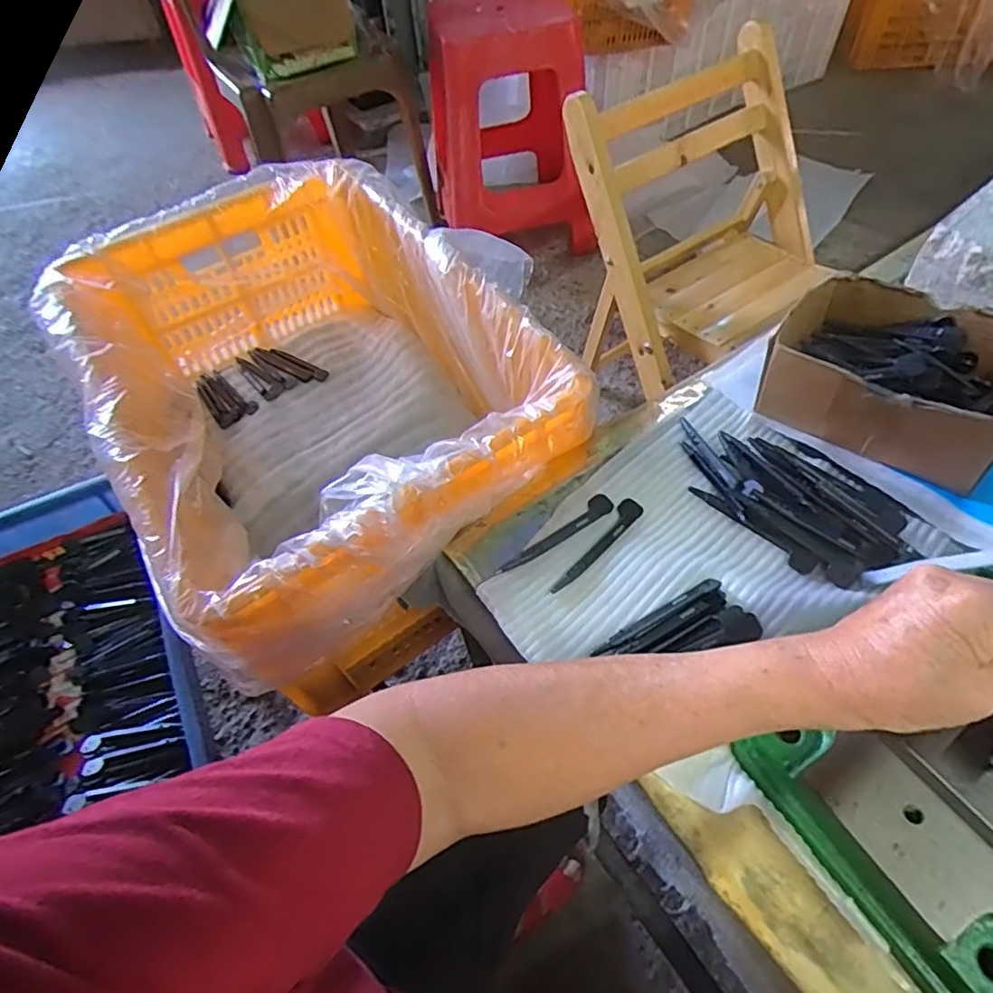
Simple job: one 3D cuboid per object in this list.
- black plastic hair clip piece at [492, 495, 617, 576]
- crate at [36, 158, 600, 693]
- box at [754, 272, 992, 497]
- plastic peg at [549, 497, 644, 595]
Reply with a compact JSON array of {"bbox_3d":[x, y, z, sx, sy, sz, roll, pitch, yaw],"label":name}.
[{"bbox_3d":[0.044,0.028,0.447,0.102,0.004,0.016,-34,59,-18],"label":"black plastic hair clip piece"},{"bbox_3d":[-0.176,-0.099,0.615,0.352,0.193,0.491,-30,58,-16],"label":"crate"},{"bbox_3d":[0.302,-0.095,0.463,0.169,0.061,0.133,29,62,23],"label":"box"},{"bbox_3d":[0.073,0.035,0.437,0.017,0.004,0.099,31,62,24],"label":"plastic peg"}]

